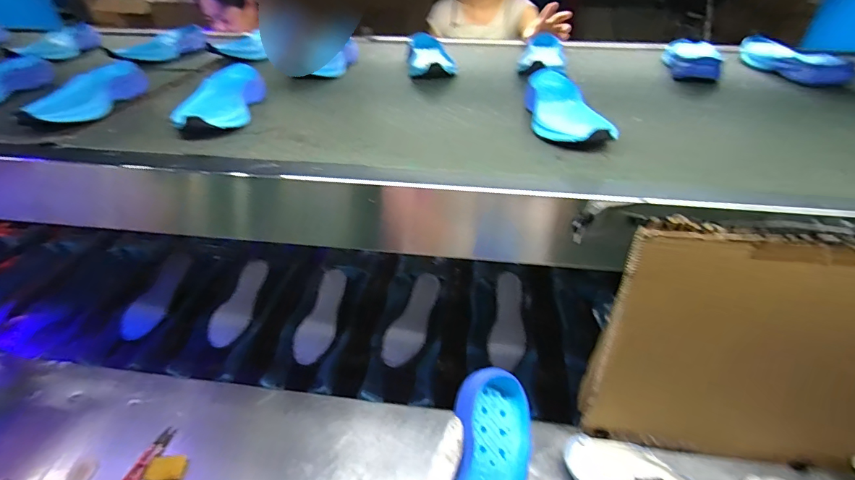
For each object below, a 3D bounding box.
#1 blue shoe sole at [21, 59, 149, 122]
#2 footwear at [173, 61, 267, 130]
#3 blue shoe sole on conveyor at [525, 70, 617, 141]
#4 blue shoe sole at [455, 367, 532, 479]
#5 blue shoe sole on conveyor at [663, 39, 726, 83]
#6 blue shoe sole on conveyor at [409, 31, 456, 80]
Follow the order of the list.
[{"bbox_3d":[-0.527,-0.234,0.666,0.080,0.037,0.217,2,36,2],"label":"blue shoe sole"},{"bbox_3d":[-0.314,-0.219,0.654,0.087,0.039,0.241,-3,36,-6],"label":"footwear"},{"bbox_3d":[0.195,-0.188,0.612,0.093,0.047,0.239,1,36,0],"label":"blue shoe sole on conveyor"},{"bbox_3d":[0.066,0.243,0.411,0.078,0.043,0.229,5,56,5],"label":"blue shoe sole"},{"bbox_3d":[0.555,-0.373,0.883,0.127,0.045,0.277,18,39,22],"label":"blue shoe sole on conveyor"},{"bbox_3d":[0.006,-0.379,0.871,0.089,0.044,0.257,-1,36,-3],"label":"blue shoe sole on conveyor"}]

